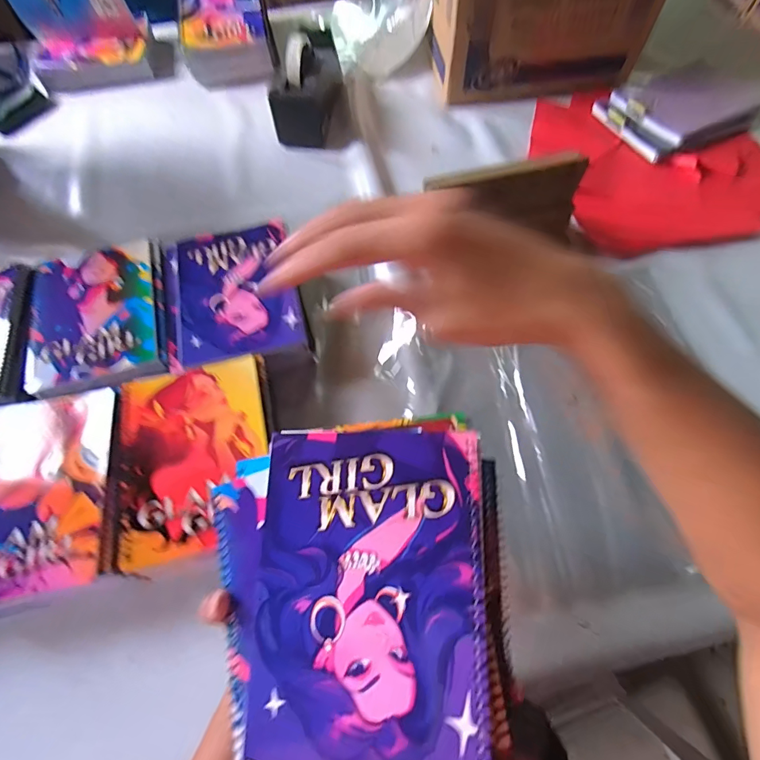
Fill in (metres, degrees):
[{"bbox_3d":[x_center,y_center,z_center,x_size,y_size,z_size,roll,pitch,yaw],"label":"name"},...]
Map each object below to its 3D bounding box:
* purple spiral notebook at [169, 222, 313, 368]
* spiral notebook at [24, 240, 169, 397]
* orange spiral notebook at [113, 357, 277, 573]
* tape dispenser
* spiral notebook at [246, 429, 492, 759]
[{"bbox_3d":[-0.184,-0.116,0.547,0.154,0.019,0.194,-14,66,-5],"label":"purple spiral notebook"},{"bbox_3d":[-0.363,-0.083,0.545,0.158,0.012,0.204,-15,67,-8],"label":"spiral notebook"},{"bbox_3d":[-0.196,0.075,0.453,0.160,0.010,0.201,-11,66,-4],"label":"orange spiral notebook"},{"bbox_3d":[-0.120,-0.510,0.723,0.076,0.112,0.187,8,64,5],"label":"tape dispenser"},{"bbox_3d":[-0.010,0.132,0.273,0.147,0.008,0.198,-3,71,14],"label":"spiral notebook"}]

